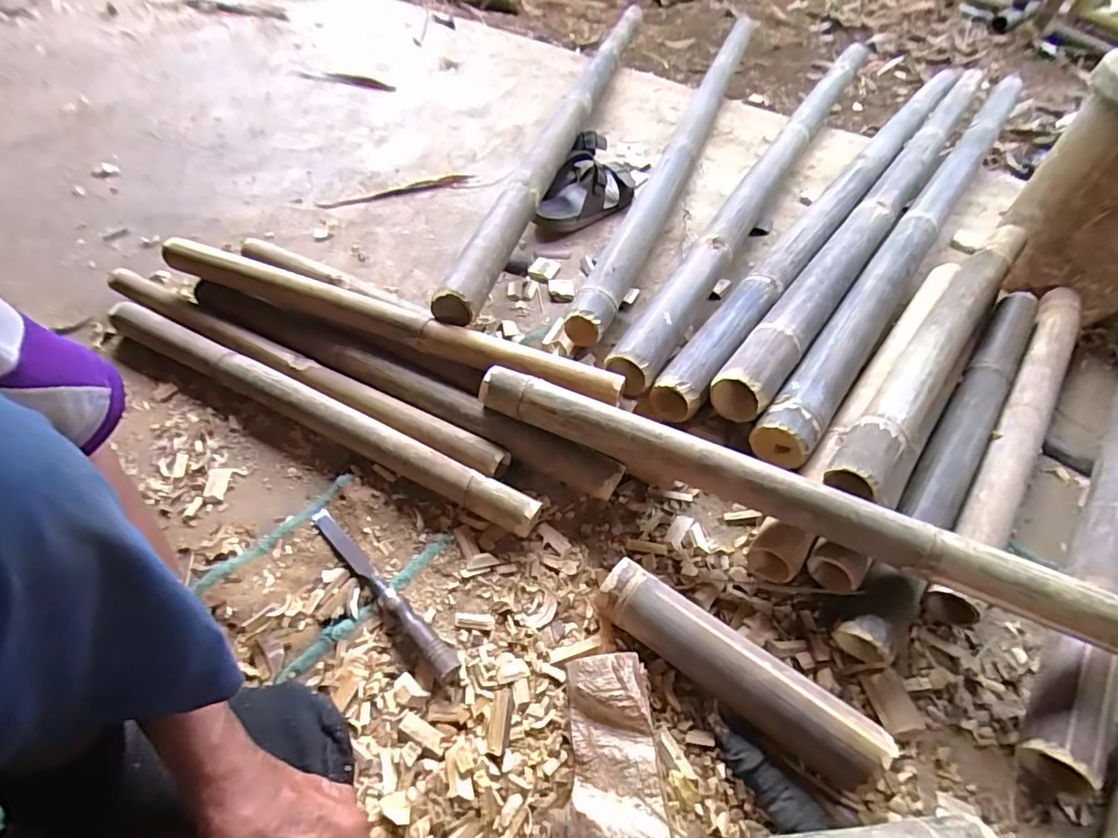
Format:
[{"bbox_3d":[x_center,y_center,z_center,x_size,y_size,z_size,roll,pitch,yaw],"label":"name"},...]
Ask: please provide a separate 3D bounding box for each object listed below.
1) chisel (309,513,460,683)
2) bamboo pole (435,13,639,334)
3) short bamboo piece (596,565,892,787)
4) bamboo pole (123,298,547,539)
[{"bbox_3d":[-0.187,0.173,0.553,0.241,0.024,0.024,38,59,23],"label":"chisel"},{"bbox_3d":[0.022,-0.589,1.060,0.064,0.058,1.219,14,53,7],"label":"bamboo pole"},{"bbox_3d":[0.158,0.233,0.503,0.270,0.061,0.060,30,56,18],"label":"short bamboo piece"},{"bbox_3d":[-0.314,-0.012,0.674,0.642,0.050,0.048,23,54,14],"label":"bamboo pole"}]

